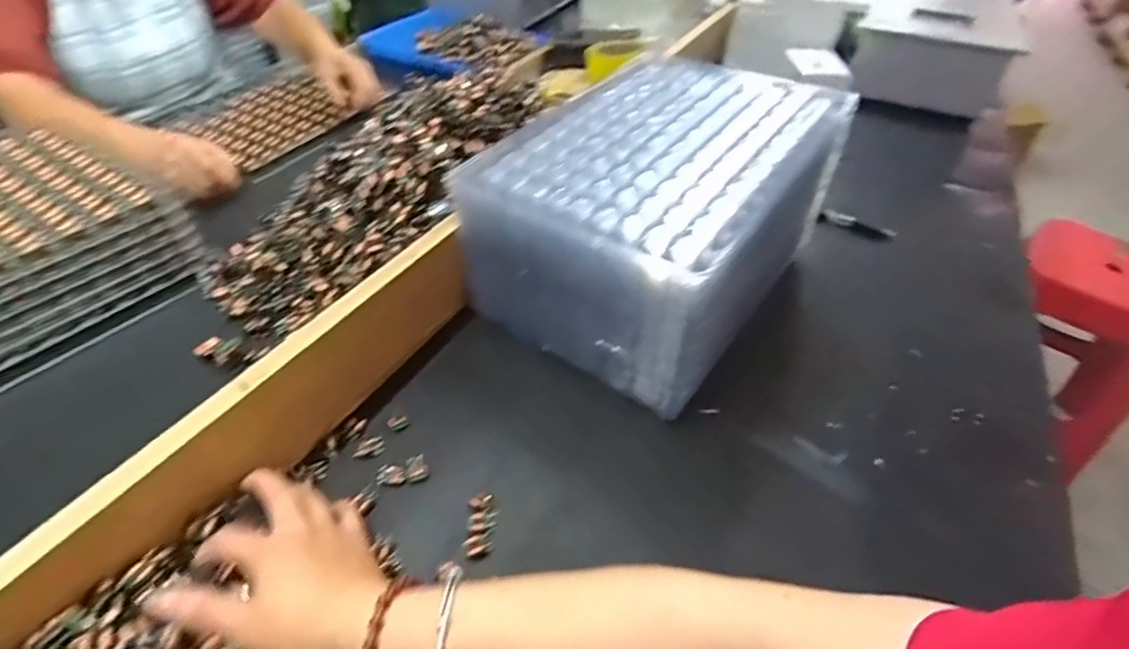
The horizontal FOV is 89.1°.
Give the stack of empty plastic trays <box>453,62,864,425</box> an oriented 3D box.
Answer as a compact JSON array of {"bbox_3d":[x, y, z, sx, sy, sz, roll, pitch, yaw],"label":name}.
[{"bbox_3d":[0.097,-0.124,0.598,0.266,0.174,0.362,30,50,23],"label":"stack of empty plastic trays"}]

